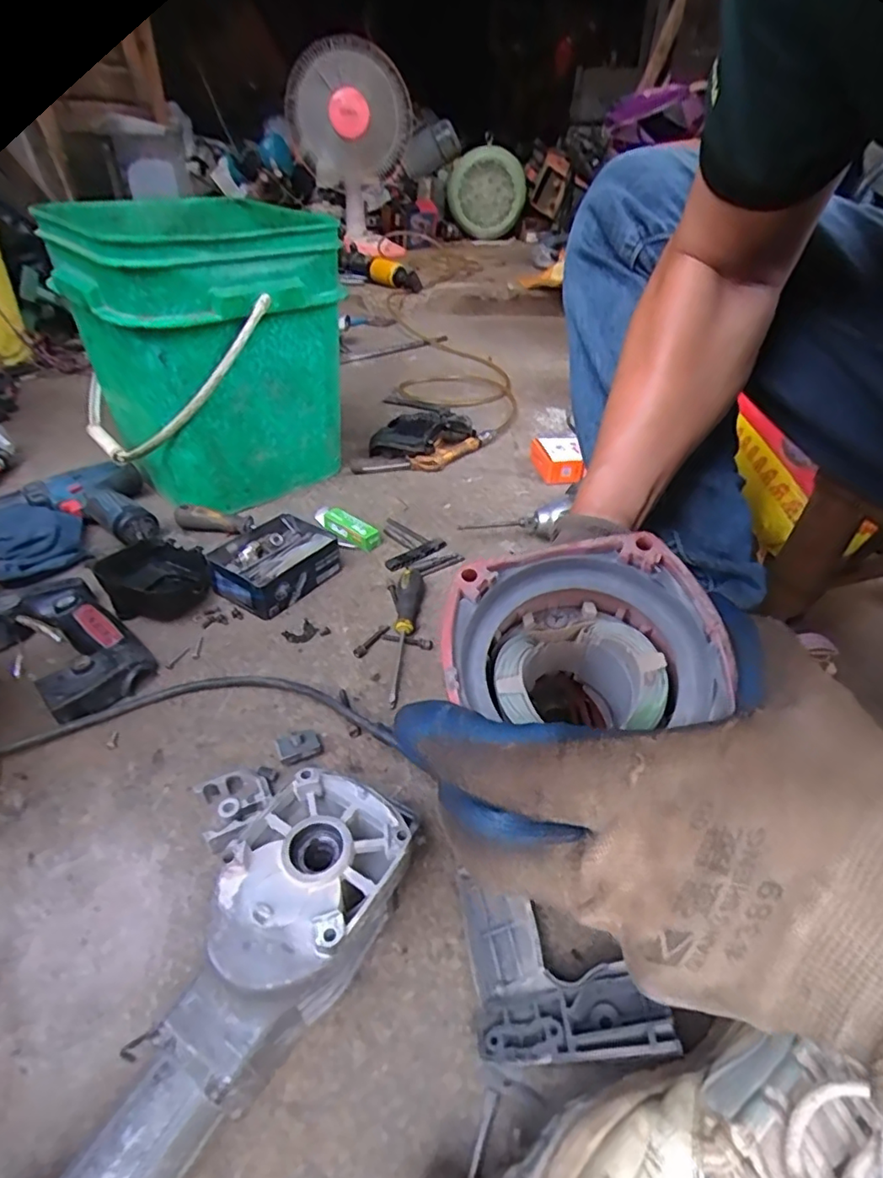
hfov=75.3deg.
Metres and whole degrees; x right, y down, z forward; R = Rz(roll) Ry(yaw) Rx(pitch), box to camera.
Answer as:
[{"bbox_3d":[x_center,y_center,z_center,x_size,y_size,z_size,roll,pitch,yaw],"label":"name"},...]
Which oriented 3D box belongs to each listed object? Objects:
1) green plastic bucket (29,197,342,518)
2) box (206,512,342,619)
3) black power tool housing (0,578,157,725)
[{"bbox_3d":[-0.339,-0.323,0.824,0.333,0.341,0.297,28,46,27],"label":"green plastic bucket"},{"bbox_3d":[-0.201,-0.034,0.695,0.113,0.045,0.141,24,43,26],"label":"box"},{"bbox_3d":[-0.387,0.053,0.586,0.211,0.037,0.112,27,43,30],"label":"black power tool housing"}]

